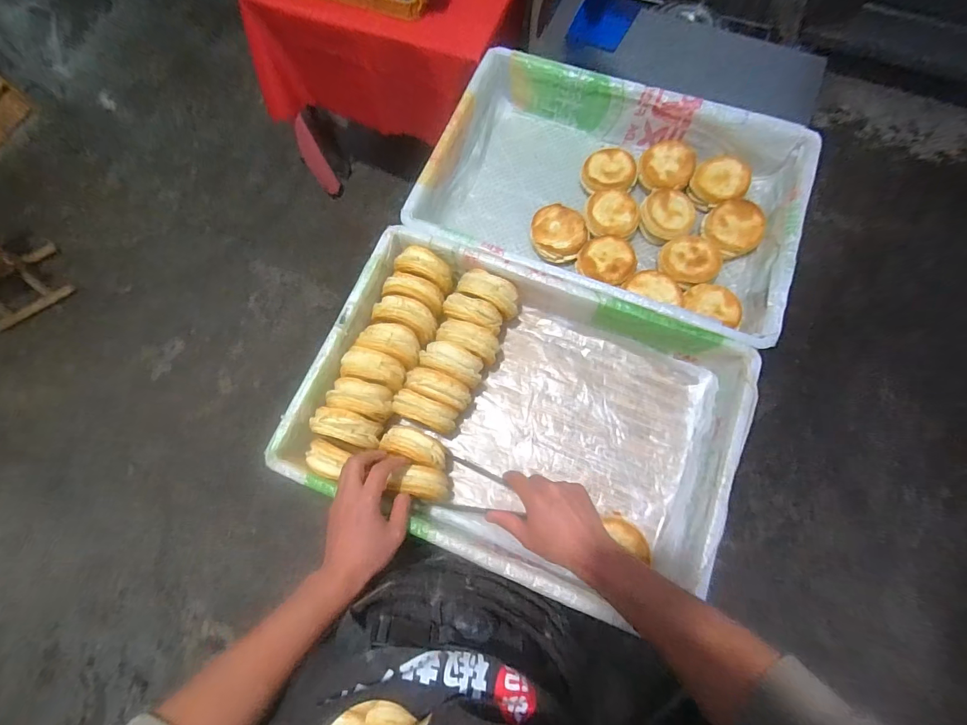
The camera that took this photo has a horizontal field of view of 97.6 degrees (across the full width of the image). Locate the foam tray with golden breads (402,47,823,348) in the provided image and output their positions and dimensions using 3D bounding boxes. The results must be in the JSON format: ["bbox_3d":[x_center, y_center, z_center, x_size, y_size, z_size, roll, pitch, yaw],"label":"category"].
[{"bbox_3d":[0.217,-0.287,0.749,0.592,0.140,0.421,22,75,7],"label":"foam tray with golden breads"}]

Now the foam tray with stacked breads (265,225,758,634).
[{"bbox_3d":[0.048,0.064,0.632,0.580,0.137,0.413,21,75,7],"label":"foam tray with stacked breads"}]

